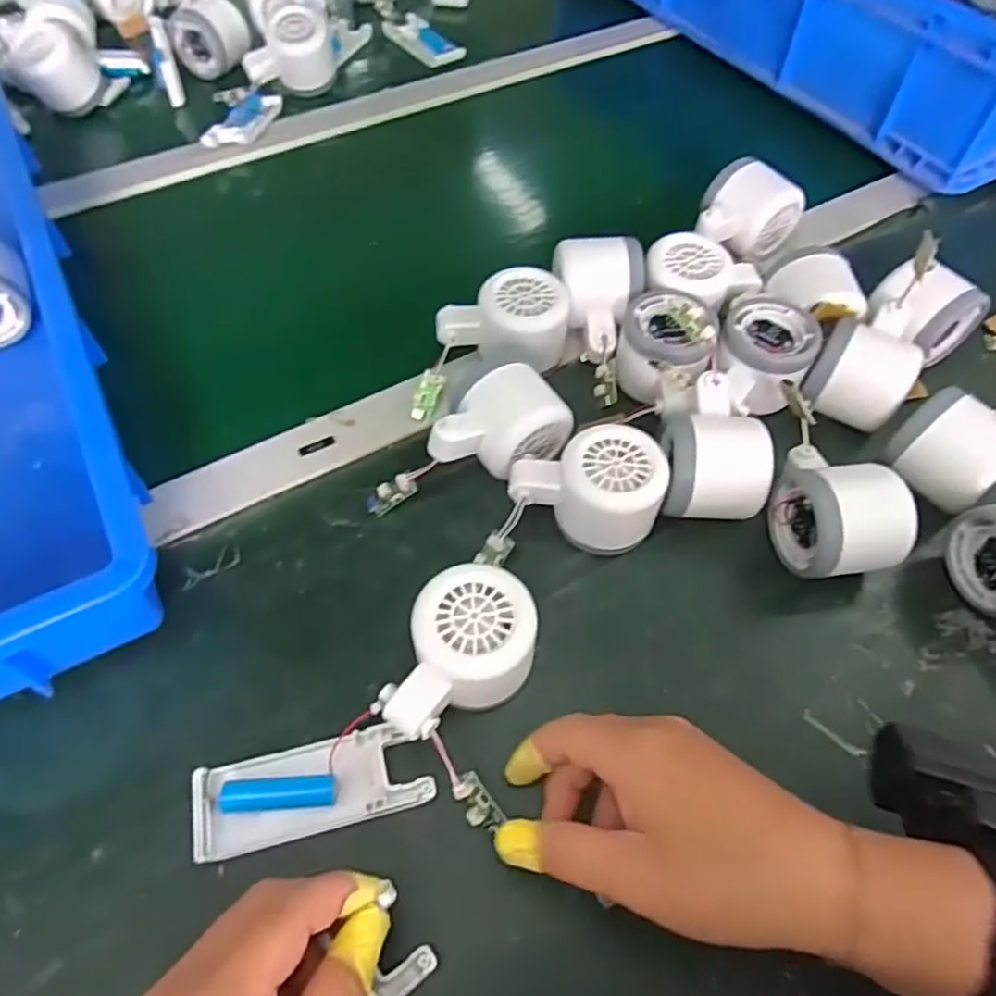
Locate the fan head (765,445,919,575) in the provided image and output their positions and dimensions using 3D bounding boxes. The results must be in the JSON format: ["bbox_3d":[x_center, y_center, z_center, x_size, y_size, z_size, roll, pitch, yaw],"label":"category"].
[{"bbox_3d":[0.187,0.005,0.386,0.055,0.056,0.082,-4,57,-4],"label":"fan head"}]

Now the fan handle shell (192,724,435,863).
[{"bbox_3d":[-0.085,0.133,0.318,0.102,0.018,0.040,-12,58,-9],"label":"fan handle shell"}]

